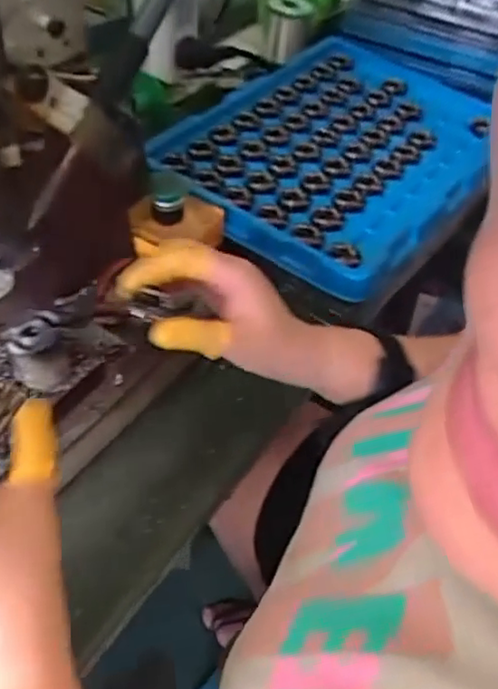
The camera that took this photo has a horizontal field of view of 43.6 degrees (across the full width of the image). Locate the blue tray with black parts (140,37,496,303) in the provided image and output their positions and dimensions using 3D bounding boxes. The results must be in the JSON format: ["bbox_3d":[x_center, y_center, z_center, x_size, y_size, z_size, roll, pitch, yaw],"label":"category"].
[{"bbox_3d":[0.106,-0.223,0.679,0.285,0.028,0.421,30,53,18],"label":"blue tray with black parts"}]

